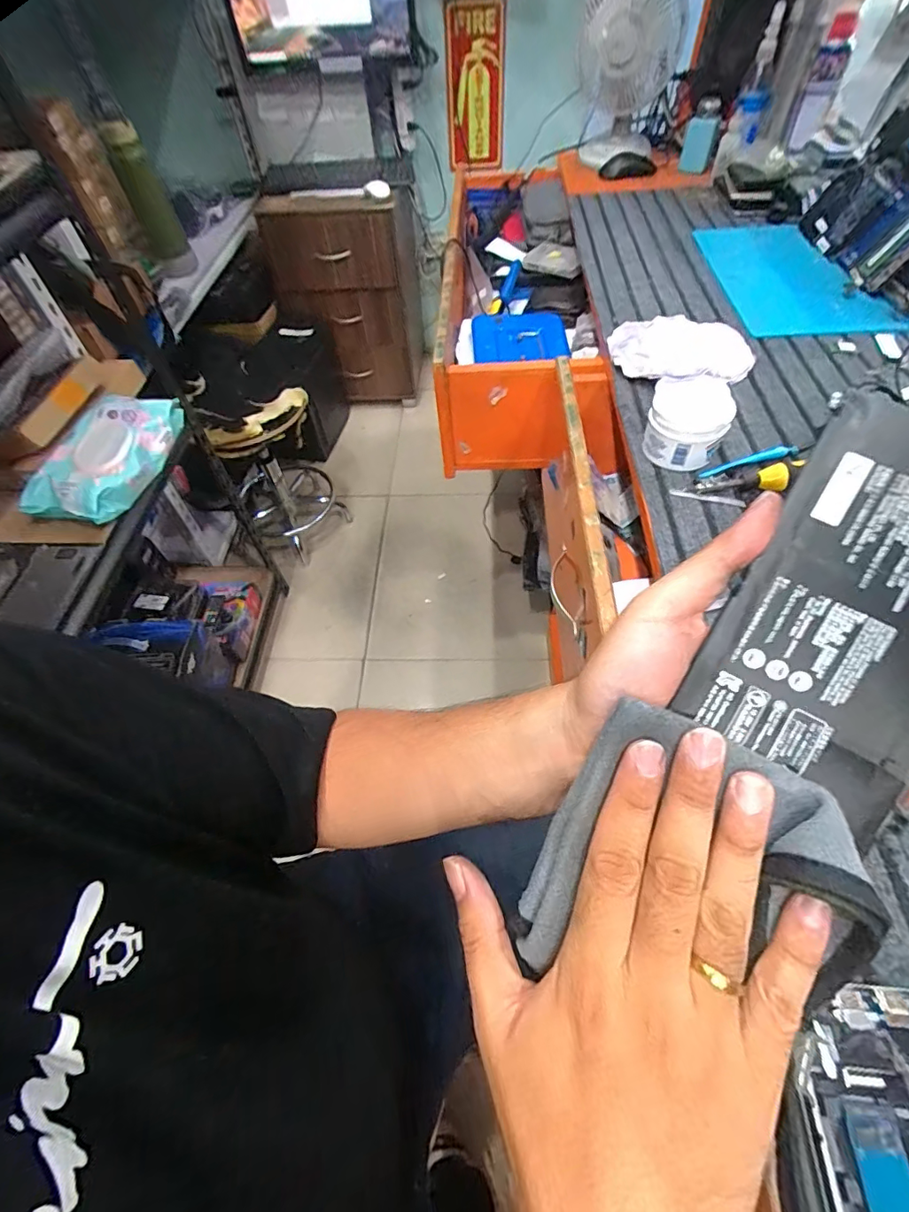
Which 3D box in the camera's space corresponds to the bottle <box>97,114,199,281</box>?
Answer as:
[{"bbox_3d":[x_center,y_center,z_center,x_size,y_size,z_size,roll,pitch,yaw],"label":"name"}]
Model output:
[{"bbox_3d":[-0.719,-0.958,1.169,0.091,0.281,0.102,-24,57,-12],"label":"bottle"}]

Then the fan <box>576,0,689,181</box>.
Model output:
[{"bbox_3d":[0.336,-1.055,0.966,0.191,0.271,0.193,10,57,10],"label":"fan"}]

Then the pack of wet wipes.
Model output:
[{"bbox_3d":[-0.548,-0.244,0.787,0.145,0.058,0.270,4,56,7],"label":"pack of wet wipes"}]

